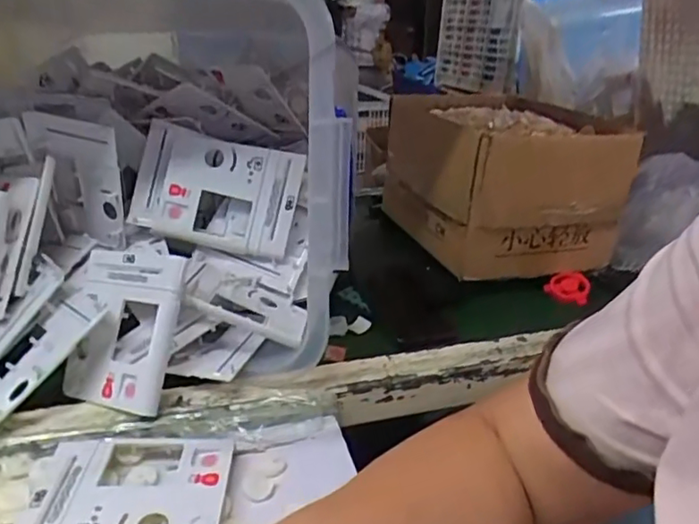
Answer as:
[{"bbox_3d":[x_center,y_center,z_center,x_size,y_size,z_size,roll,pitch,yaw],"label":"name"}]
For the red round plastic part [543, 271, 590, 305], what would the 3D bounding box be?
[{"bbox_3d":[0.278,0.034,0.768,0.051,0.032,0.047,12,26,18],"label":"red round plastic part"}]

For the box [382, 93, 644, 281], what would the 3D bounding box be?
[{"bbox_3d":[0.197,-0.128,0.863,0.240,0.170,0.314,-6,26,-15],"label":"box"}]

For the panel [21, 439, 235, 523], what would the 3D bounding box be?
[{"bbox_3d":[-0.164,0.173,0.451,0.142,0.015,0.112,-1,25,-6],"label":"panel"}]

